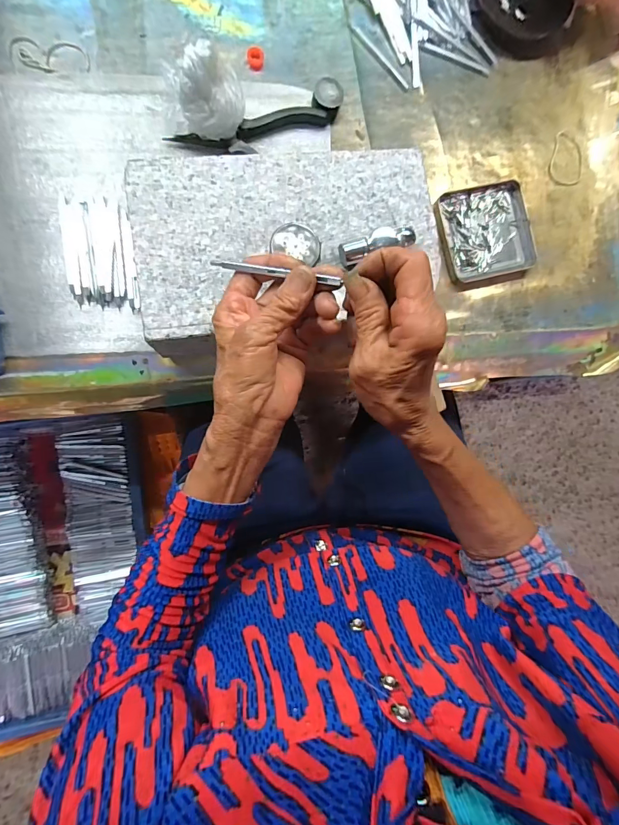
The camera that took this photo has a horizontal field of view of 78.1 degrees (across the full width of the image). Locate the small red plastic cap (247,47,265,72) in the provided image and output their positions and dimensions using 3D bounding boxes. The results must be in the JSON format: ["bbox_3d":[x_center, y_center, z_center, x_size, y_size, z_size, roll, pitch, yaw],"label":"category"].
[{"bbox_3d":[-0.054,-0.359,0.384,0.017,0.008,0.019,0,89,-7],"label":"small red plastic cap"}]

